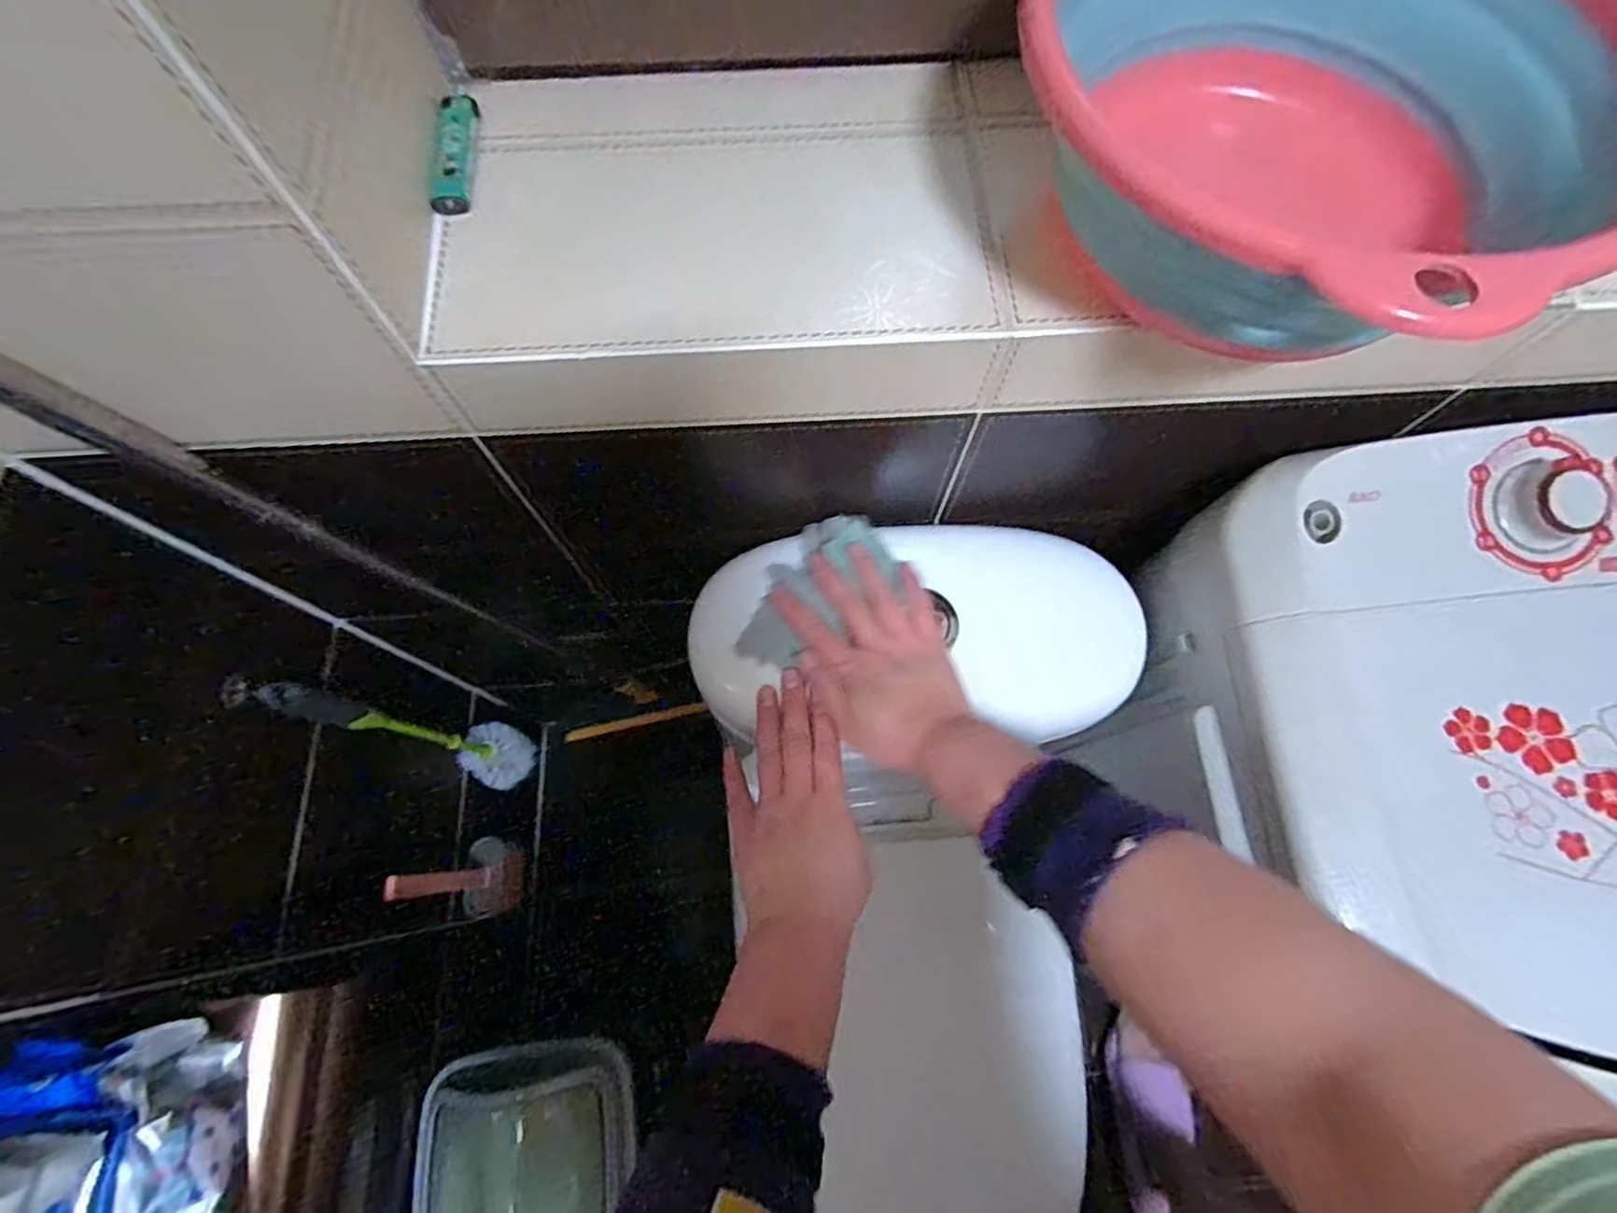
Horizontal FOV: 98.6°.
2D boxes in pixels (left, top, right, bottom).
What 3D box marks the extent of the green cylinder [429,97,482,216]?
[{"bbox_3d":[-0.197,-0.253,0.390,0.018,0.017,0.076,1,75,1],"label":"green cylinder"}]

